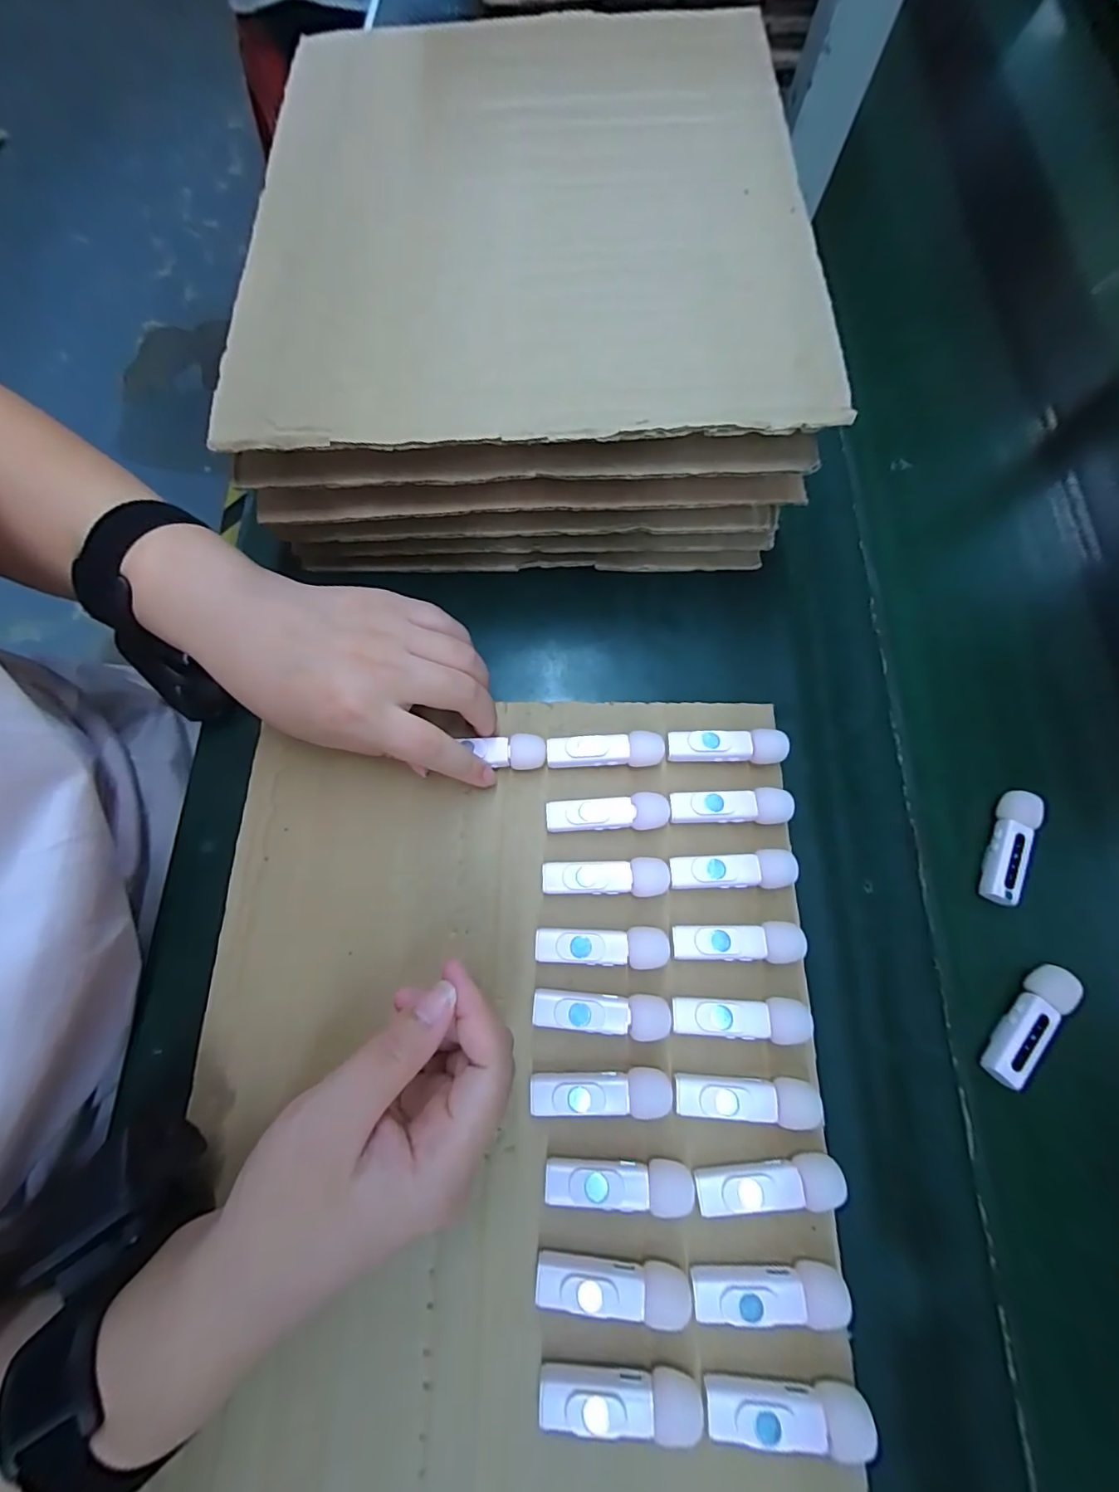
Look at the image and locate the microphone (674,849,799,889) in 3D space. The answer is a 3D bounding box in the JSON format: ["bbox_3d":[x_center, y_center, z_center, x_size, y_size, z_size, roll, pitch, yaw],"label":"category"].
[{"bbox_3d":[0.089,0.065,0.270,0.063,0.011,0.018,0,73,-1],"label":"microphone"}]

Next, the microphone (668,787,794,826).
[{"bbox_3d":[0.091,0.033,0.281,0.063,0.014,0.017,1,73,-1],"label":"microphone"}]

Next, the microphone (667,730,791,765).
[{"bbox_3d":[0.093,0.001,0.291,0.064,0.016,0.017,3,73,0],"label":"microphone"}]

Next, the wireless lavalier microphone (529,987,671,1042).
[{"bbox_3d":[0.020,0.129,0.249,0.065,0.013,0.018,3,73,0],"label":"wireless lavalier microphone"}]

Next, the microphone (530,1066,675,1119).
[{"bbox_3d":[0.019,0.161,0.242,0.064,0.015,0.018,-2,73,-2],"label":"microphone"}]

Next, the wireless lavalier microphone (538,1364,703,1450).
[{"bbox_3d":[0.024,0.263,0.210,0.063,0.020,0.014,3,73,0],"label":"wireless lavalier microphone"}]

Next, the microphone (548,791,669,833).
[{"bbox_3d":[0.026,0.037,0.281,0.065,0.014,0.018,-1,73,-1],"label":"microphone"}]

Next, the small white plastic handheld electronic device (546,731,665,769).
[{"bbox_3d":[0.025,0.003,0.291,0.063,0.016,0.018,0,73,-1],"label":"small white plastic handheld electronic device"}]

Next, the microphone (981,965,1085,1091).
[{"bbox_3d":[0.237,0.140,0.263,0.068,0.013,0.020,-40,78,-12],"label":"microphone"}]

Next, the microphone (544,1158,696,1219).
[{"bbox_3d":[0.026,0.194,0.232,0.064,0.016,0.016,3,73,0],"label":"microphone"}]

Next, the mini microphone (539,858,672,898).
[{"bbox_3d":[0.024,0.069,0.271,0.064,0.013,0.018,1,73,-1],"label":"mini microphone"}]

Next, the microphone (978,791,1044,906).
[{"bbox_3d":[0.250,0.056,0.289,0.019,0.014,0.064,24,74,6],"label":"microphone"}]

